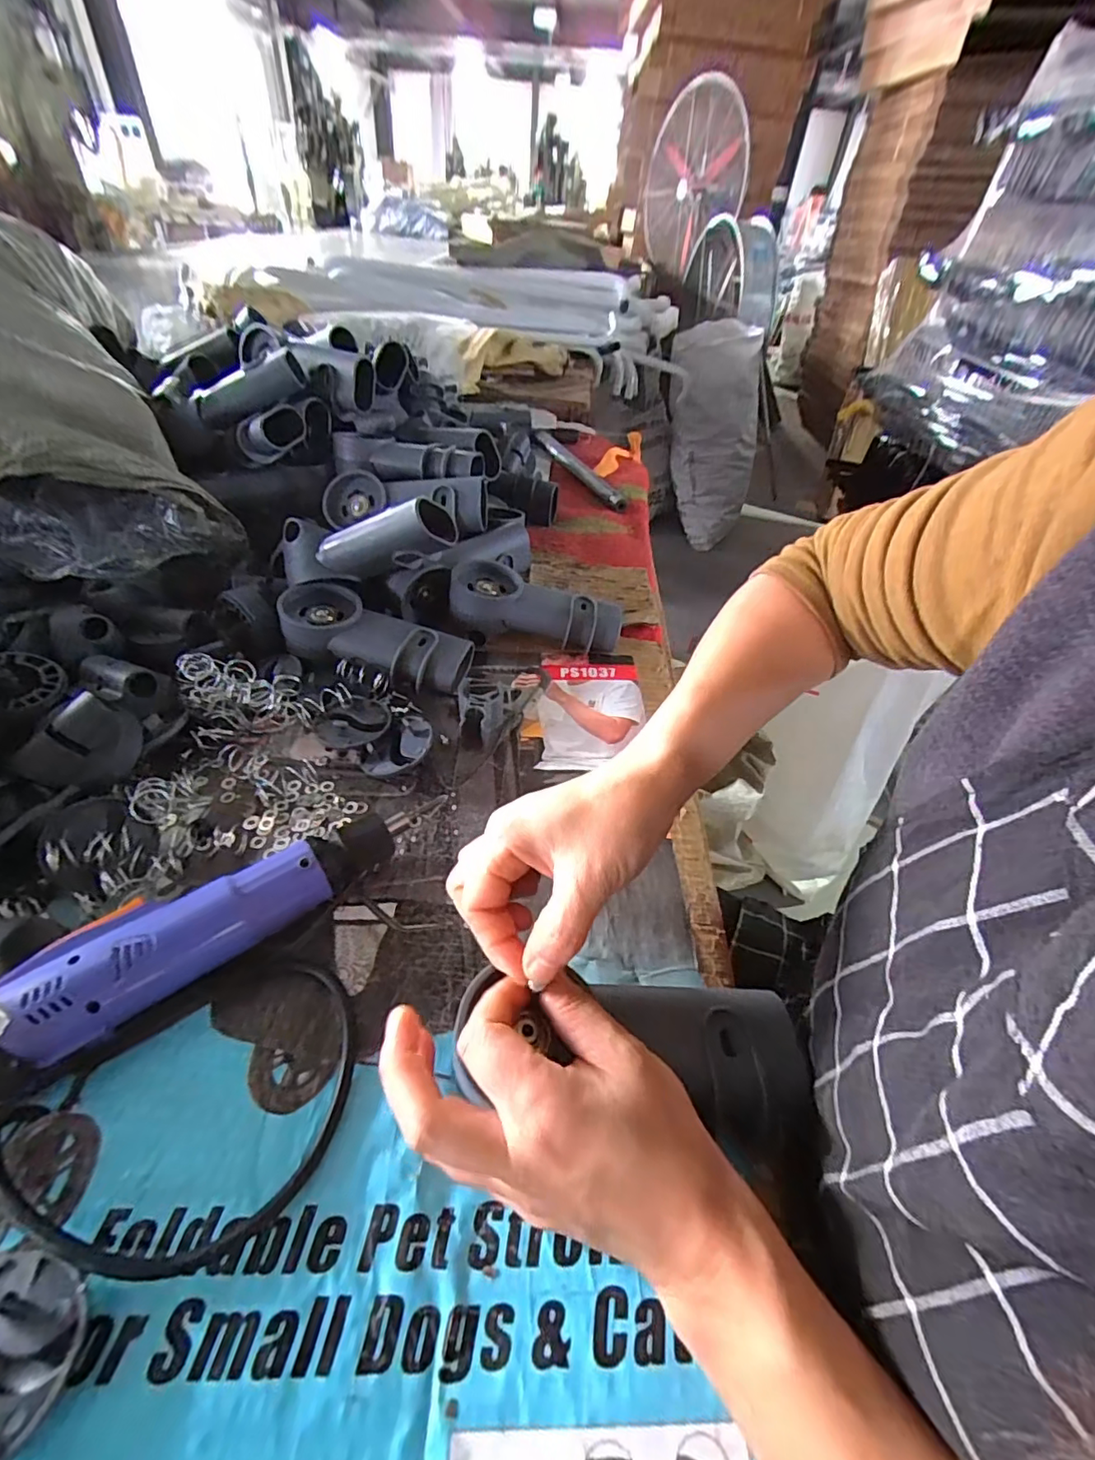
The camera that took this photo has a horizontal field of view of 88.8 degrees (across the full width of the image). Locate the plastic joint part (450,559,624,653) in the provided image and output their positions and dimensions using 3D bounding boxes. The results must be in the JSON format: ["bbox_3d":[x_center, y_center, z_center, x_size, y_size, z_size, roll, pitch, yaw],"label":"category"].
[{"bbox_3d":[-0.010,-0.115,0.538,0.162,0.055,0.065,3,43,-2],"label":"plastic joint part"}]

